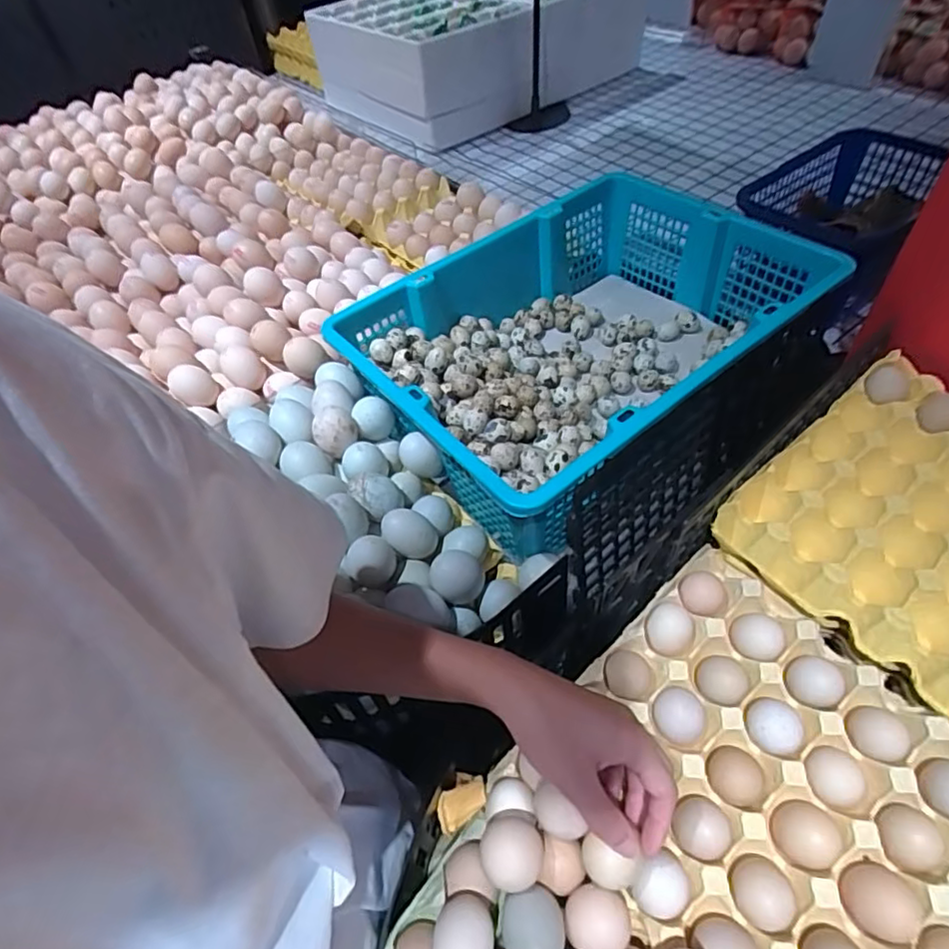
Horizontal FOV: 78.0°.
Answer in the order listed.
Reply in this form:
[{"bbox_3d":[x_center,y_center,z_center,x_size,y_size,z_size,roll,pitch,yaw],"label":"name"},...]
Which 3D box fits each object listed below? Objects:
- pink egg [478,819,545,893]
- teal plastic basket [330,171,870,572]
[{"bbox_3d":[0.023,0.234,0.359,0.037,0.034,0.035,-3,51,4],"label":"pink egg"},{"bbox_3d":[0.120,-0.154,0.683,0.476,0.137,0.349,-34,55,-20],"label":"teal plastic basket"}]

